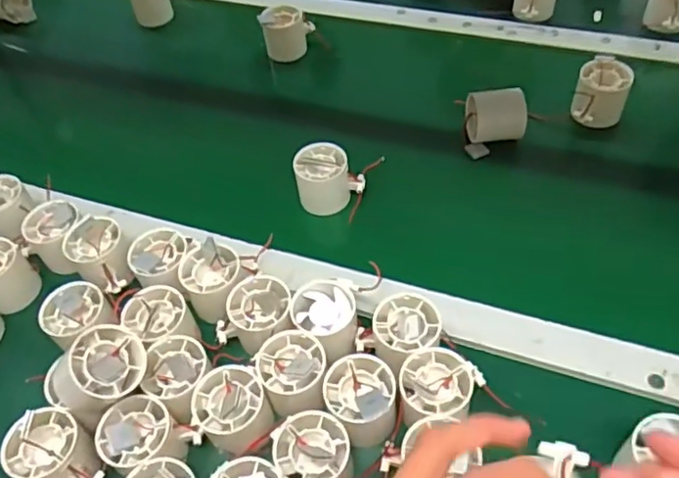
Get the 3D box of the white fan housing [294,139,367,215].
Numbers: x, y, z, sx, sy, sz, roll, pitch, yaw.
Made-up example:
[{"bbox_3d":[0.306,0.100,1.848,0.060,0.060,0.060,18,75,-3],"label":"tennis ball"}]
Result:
[{"bbox_3d":[-0.010,-0.064,0.627,0.069,0.047,0.059,-16,52,-7],"label":"white fan housing"}]

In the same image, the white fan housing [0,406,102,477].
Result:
[{"bbox_3d":[-0.212,0.165,0.453,0.062,0.055,0.054,26,59,24],"label":"white fan housing"}]

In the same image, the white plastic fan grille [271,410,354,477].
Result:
[{"bbox_3d":[-0.017,0.163,0.442,0.051,0.046,0.058,-12,52,-3],"label":"white plastic fan grille"}]

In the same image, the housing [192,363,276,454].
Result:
[{"bbox_3d":[-0.082,0.131,0.463,0.054,0.036,0.057,-3,52,4],"label":"housing"}]

